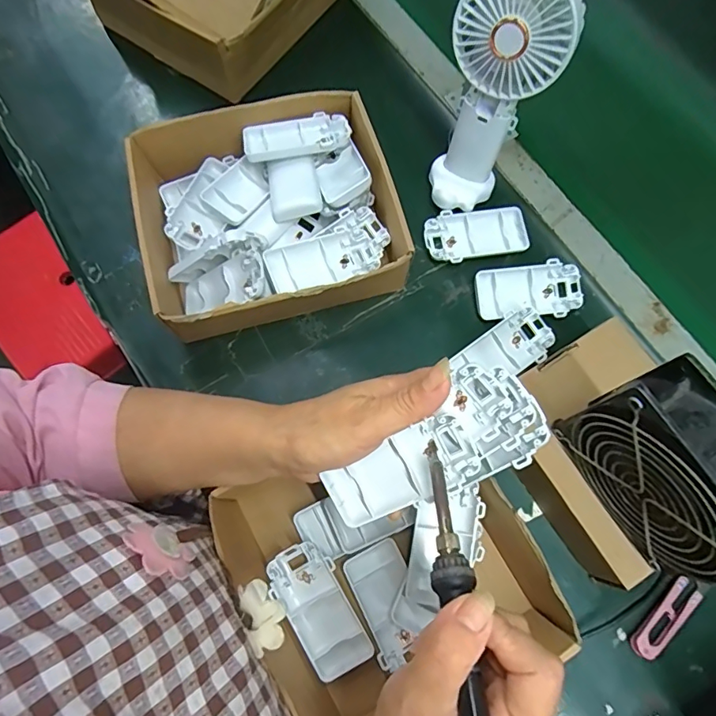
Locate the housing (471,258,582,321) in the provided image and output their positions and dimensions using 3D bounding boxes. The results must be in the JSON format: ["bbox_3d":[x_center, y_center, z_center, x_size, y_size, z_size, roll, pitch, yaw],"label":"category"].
[{"bbox_3d":[0.157,-0.061,0.439,0.096,0.013,0.049,-9,74,-4],"label":"housing"}]

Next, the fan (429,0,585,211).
[{"bbox_3d":[0.108,-0.202,0.392,0.083,0.186,0.078,12,73,2],"label":"fan"}]

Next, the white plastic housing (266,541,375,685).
[{"bbox_3d":[-0.029,0.188,0.361,0.048,0.025,0.095,-33,77,-10],"label":"white plastic housing"}]

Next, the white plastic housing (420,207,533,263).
[{"bbox_3d":[0.112,-0.116,0.457,0.095,0.014,0.048,-10,74,-4],"label":"white plastic housing"}]

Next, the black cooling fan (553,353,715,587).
[{"bbox_3d":[0.191,0.071,0.295,0.046,0.114,0.121,-31,78,-8],"label":"black cooling fan"}]

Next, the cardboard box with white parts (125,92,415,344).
[{"bbox_3d":[-0.075,-0.127,0.429,0.211,0.075,0.190,-13,74,-5],"label":"cardboard box with white parts"}]

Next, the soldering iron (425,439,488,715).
[{"bbox_3d":[0.050,0.139,0.235,0.019,0.019,0.212,-2,55,-2],"label":"soldering iron"}]

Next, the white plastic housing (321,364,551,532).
[{"bbox_3d":[0.045,0.059,0.297,0.137,0.030,0.059,-32,76,9],"label":"white plastic housing"}]

